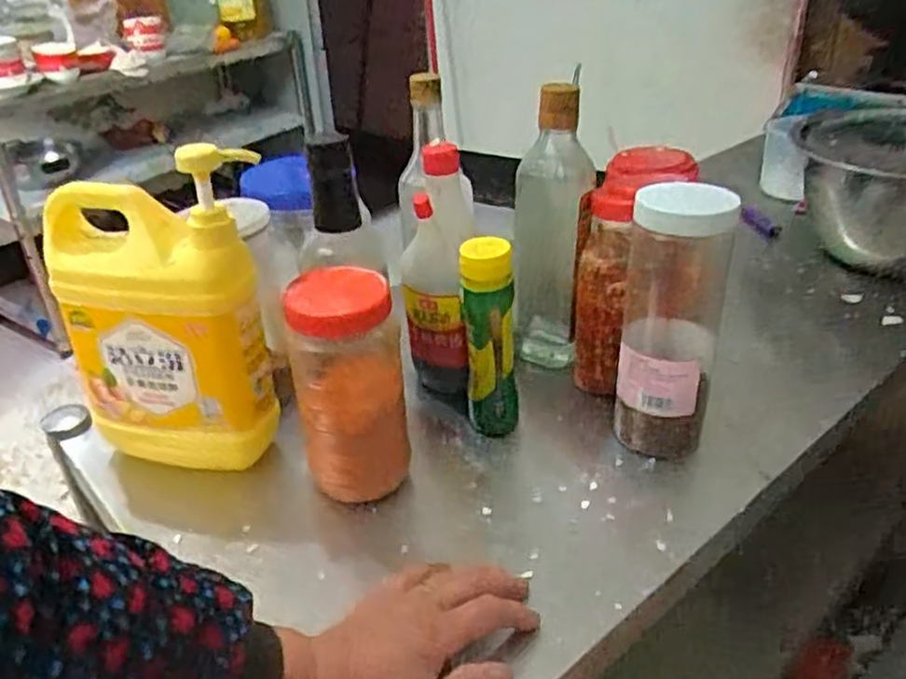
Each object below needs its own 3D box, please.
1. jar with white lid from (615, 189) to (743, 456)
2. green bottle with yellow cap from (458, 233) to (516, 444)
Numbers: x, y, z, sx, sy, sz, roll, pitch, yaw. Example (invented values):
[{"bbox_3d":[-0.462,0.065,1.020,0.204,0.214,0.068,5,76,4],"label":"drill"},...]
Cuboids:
[{"bbox_3d":[0.165,-0.011,0.569,0.071,0.204,0.070,-3,28,2],"label":"jar with white lid"},{"bbox_3d":[0.028,0.001,0.601,0.044,0.167,0.041,-3,28,1],"label":"green bottle with yellow cap"}]

